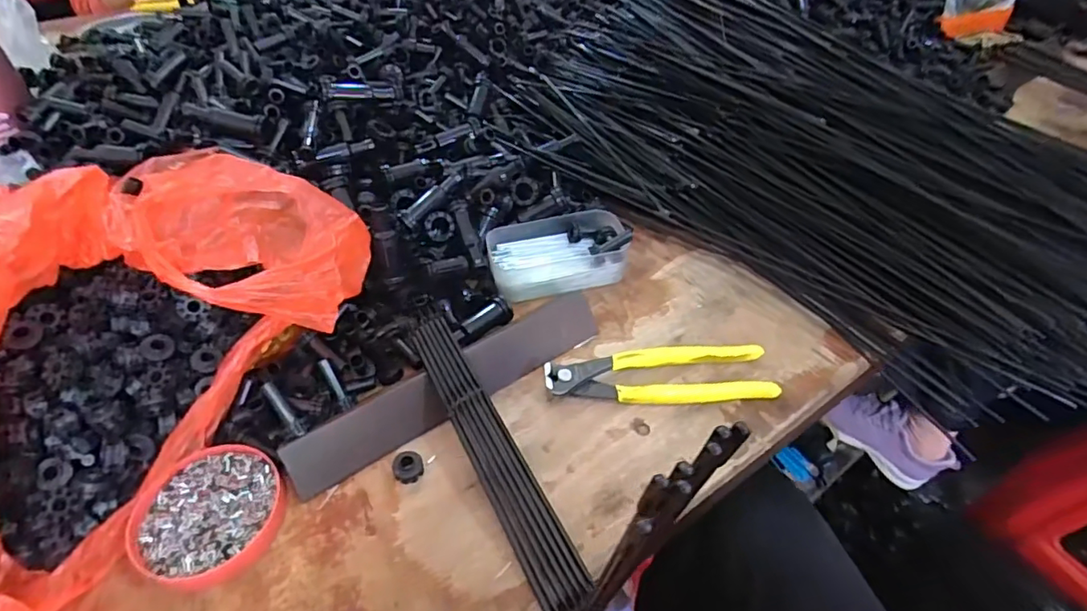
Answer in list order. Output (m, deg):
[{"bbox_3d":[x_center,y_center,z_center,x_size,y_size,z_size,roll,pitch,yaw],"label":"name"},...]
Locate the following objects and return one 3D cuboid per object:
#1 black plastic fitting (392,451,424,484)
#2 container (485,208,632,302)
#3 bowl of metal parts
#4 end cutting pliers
[{"bbox_3d":[-0.087,0.104,0.359,0.019,0.013,0.016,-14,47,-14],"label":"black plastic fitting"},{"bbox_3d":[0.013,-0.046,0.492,0.122,0.035,0.071,-14,47,-14],"label":"container"},{"bbox_3d":[-0.196,0.122,0.330,0.077,0.021,0.078,0,45,0],"label":"bowl of metal parts"},{"bbox_3d":[0.085,0.050,0.413,0.165,0.013,0.046,-3,45,-3],"label":"end cutting pliers"}]

